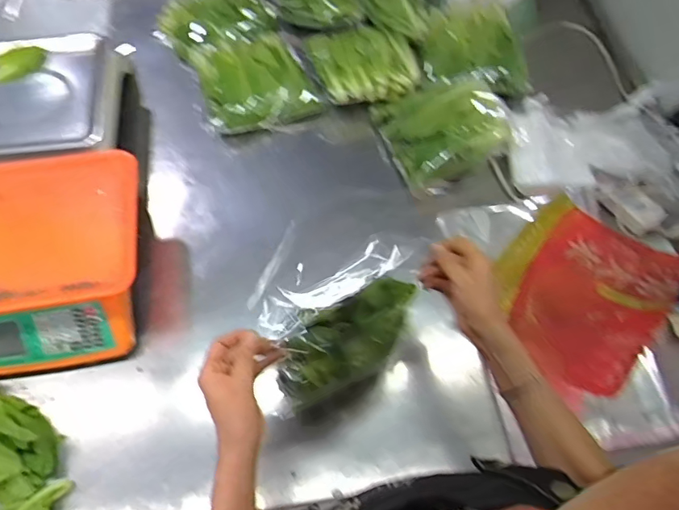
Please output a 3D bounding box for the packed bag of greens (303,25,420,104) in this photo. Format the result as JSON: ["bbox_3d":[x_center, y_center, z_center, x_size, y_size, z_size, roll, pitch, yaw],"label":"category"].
[{"bbox_3d":[0.040,-0.320,0.816,0.153,0.046,0.164,-18,66,-10],"label":"packed bag of greens"}]

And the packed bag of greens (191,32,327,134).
[{"bbox_3d":[-0.150,-0.308,0.885,0.192,0.069,0.177,-20,66,-11],"label":"packed bag of greens"}]

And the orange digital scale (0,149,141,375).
[{"bbox_3d":[-0.420,0.010,0.697,0.295,0.110,0.277,-9,65,-6],"label":"orange digital scale"}]

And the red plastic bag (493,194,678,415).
[{"bbox_3d":[0.325,0.045,0.676,0.224,0.037,0.210,-40,71,-18],"label":"red plastic bag"}]

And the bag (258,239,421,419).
[{"bbox_3d":[0.007,0.081,0.552,0.177,0.116,0.101,-24,67,-12],"label":"bag"}]

